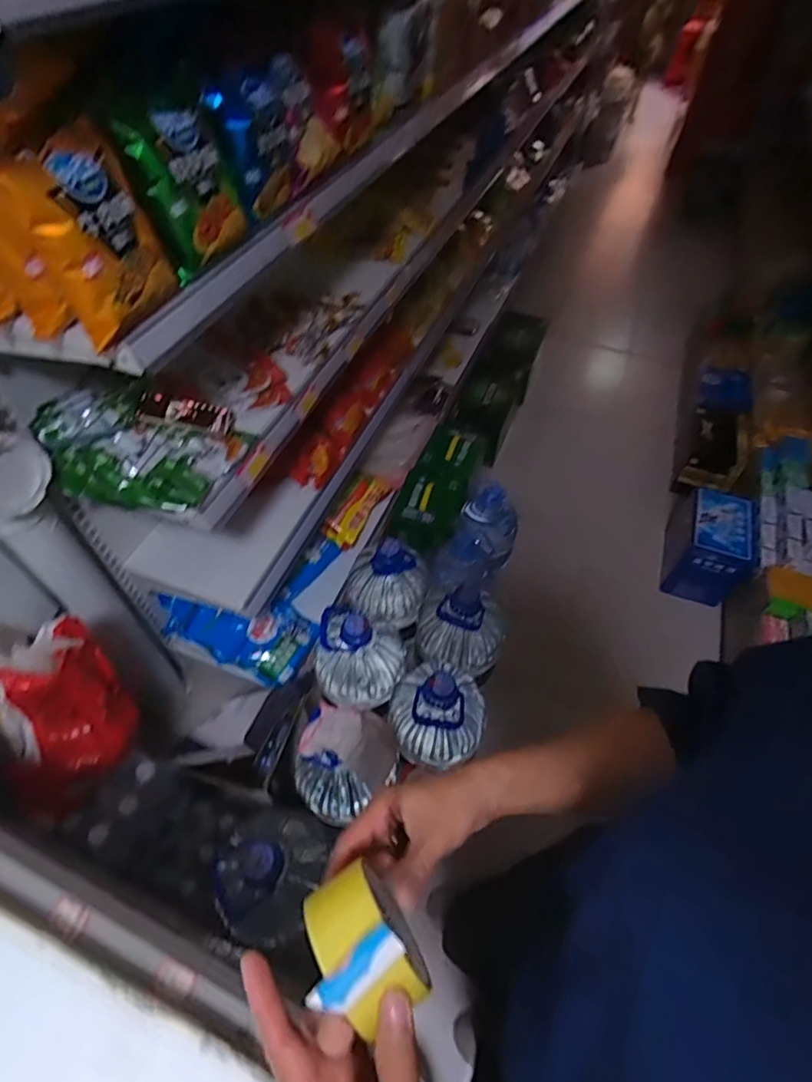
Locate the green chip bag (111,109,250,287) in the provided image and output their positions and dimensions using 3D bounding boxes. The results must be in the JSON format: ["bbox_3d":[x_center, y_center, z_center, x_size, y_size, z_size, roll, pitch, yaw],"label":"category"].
[{"bbox_3d":[-0.264,-0.434,0.669,0.053,0.148,0.130,25,56,17],"label":"green chip bag"}]

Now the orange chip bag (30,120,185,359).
[{"bbox_3d":[-0.324,-0.327,0.590,0.065,0.159,0.144,4,52,1],"label":"orange chip bag"}]

